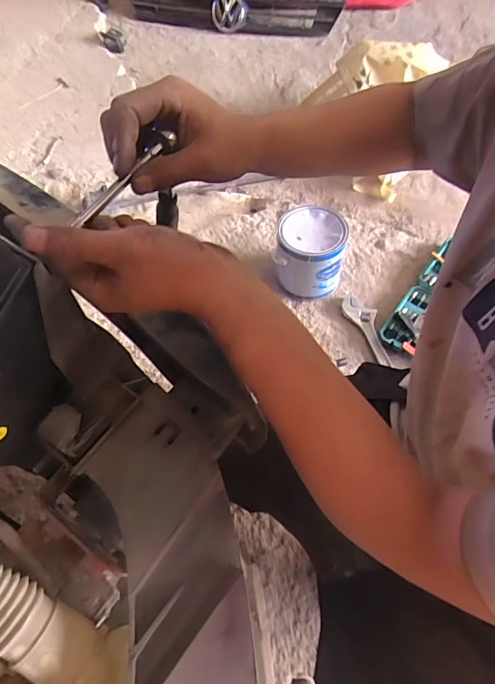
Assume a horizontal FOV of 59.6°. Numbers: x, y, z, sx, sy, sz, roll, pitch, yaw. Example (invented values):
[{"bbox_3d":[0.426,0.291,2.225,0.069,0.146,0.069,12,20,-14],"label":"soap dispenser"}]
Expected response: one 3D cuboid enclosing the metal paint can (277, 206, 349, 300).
[{"bbox_3d":[0.146,-0.200,1.019,0.147,0.166,0.158,0,61,1],"label":"metal paint can"}]

